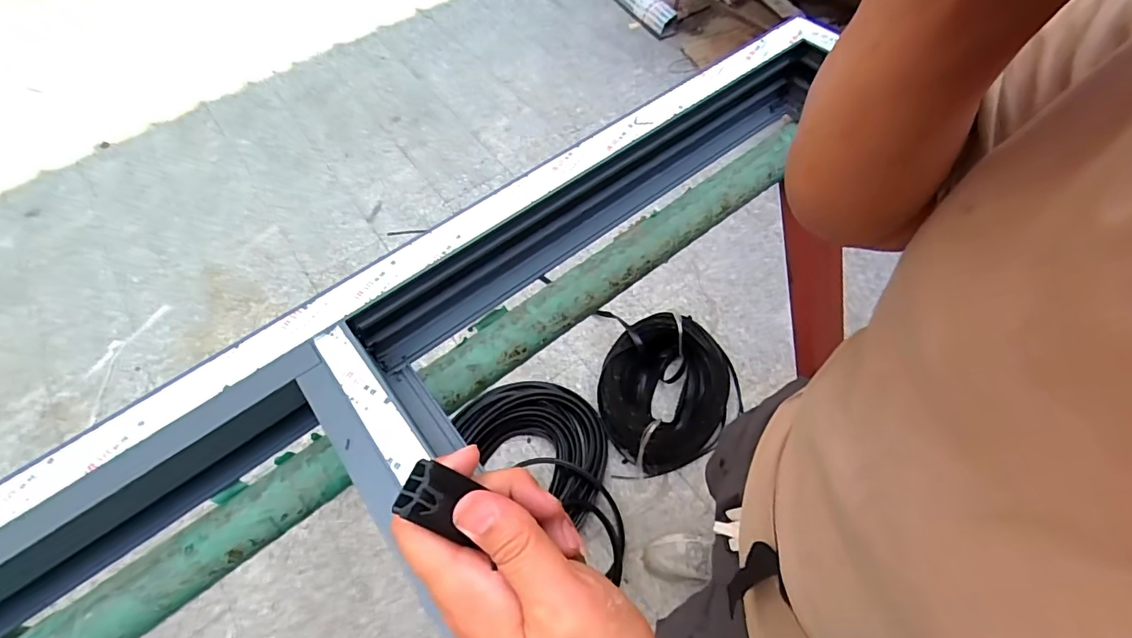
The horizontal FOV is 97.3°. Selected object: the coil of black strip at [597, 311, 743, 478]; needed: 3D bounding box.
[{"bbox_3d":[0.297,0.190,1.520,0.422,0.149,0.450,-2,59,3],"label":"coil of black strip"}]

